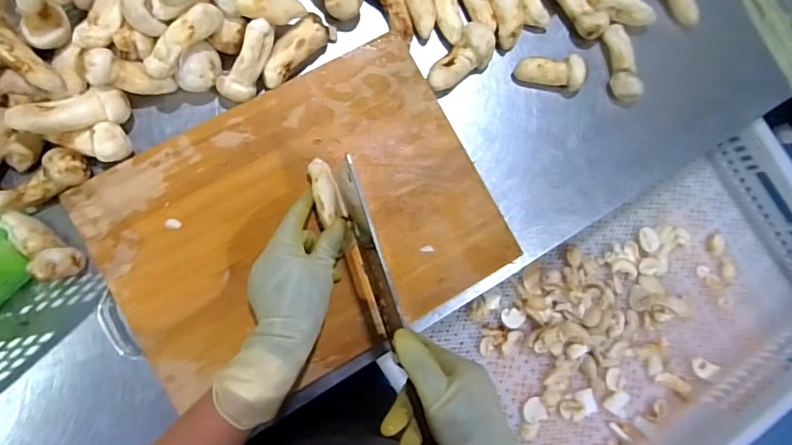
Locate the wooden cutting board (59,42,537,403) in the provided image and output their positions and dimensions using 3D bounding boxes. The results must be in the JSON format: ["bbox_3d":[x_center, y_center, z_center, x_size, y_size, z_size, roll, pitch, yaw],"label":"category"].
[{"bbox_3d":[-0.093,0.007,0.501,0.369,0.014,0.274,-30,89,-7],"label":"wooden cutting board"}]

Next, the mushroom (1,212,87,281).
[{"bbox_3d":[-0.333,0.023,0.461,0.078,0.028,0.033,38,83,-2],"label":"mushroom"}]

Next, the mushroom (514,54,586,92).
[{"bbox_3d":[0.170,-0.165,0.553,0.071,0.032,0.036,1,86,-6],"label":"mushroom"}]

